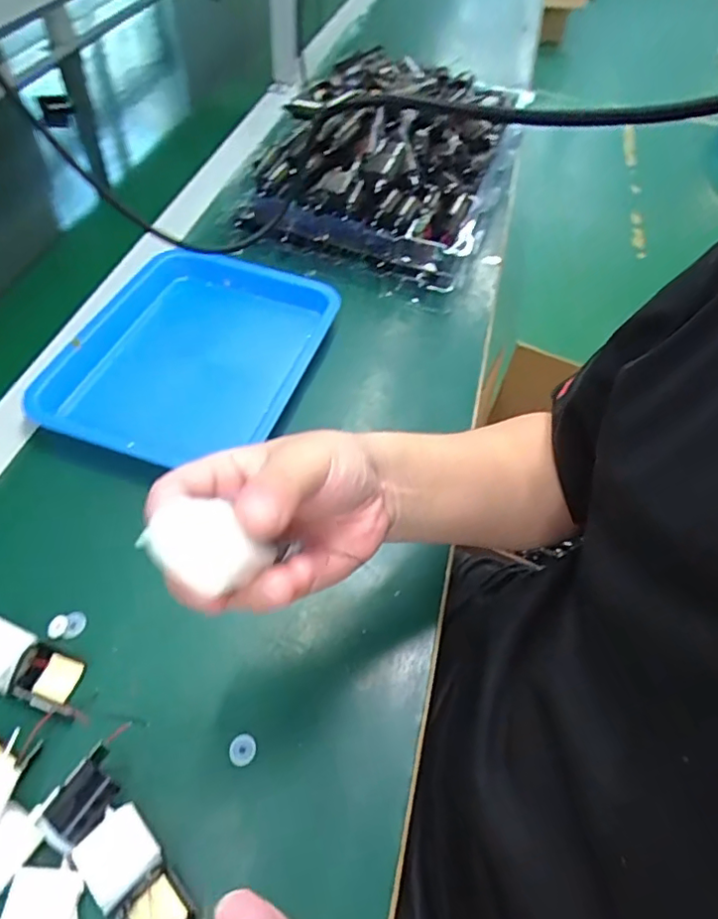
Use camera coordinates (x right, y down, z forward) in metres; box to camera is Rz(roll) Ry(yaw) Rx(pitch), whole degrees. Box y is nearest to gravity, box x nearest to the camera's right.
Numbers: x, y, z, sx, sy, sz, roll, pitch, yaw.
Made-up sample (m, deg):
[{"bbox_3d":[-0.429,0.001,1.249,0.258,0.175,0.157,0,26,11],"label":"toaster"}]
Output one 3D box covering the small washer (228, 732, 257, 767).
[{"bbox_3d":[-0.079,0.196,0.386,0.018,0.004,0.019,3,53,-4],"label":"small washer"}]

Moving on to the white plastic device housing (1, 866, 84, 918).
[{"bbox_3d":[-0.175,0.251,0.319,0.042,0.013,0.037,5,53,-2],"label":"white plastic device housing"}]

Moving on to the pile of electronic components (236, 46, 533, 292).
[{"bbox_3d":[0.053,-0.426,0.783,0.292,0.096,0.436,18,54,8],"label":"pile of electronic components"}]

